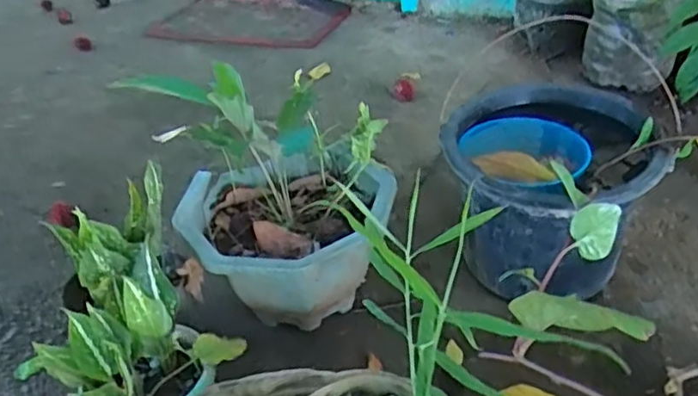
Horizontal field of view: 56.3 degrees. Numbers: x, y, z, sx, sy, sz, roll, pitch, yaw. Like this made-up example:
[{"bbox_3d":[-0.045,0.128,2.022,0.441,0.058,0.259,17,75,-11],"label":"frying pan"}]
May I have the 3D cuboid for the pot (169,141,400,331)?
[{"bbox_3d":[-0.077,0.058,0.857,0.264,0.196,0.246,6,36,15],"label":"pot"}]

